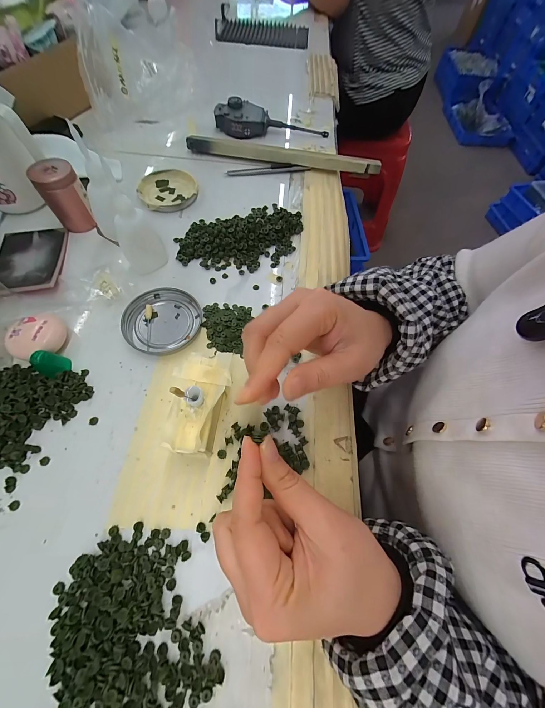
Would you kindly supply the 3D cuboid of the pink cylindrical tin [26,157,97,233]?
[{"bbox_3d":[-0.245,-0.187,0.322,0.042,0.062,0.042,1,64,-3],"label":"pink cylindrical tin"}]

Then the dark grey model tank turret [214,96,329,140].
[{"bbox_3d":[0.000,-0.390,0.455,0.187,0.032,0.046,-2,64,-5],"label":"dark grey model tank turret"}]

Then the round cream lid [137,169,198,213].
[{"bbox_3d":[-0.147,-0.232,0.384,0.077,0.009,0.079,1,64,-3],"label":"round cream lid"}]

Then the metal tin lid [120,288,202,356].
[{"bbox_3d":[-0.117,-0.036,0.290,0.074,0.008,0.079,1,64,-3],"label":"metal tin lid"}]

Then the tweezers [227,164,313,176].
[{"bbox_3d":[-0.007,-0.283,0.419,0.126,0.010,0.014,-6,64,-7],"label":"tweezers"}]

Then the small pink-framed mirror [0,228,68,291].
[{"bbox_3d":[-0.282,-0.108,0.310,0.077,0.011,0.101,-9,65,-8],"label":"small pink-framed mirror"}]

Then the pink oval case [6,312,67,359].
[{"bbox_3d":[-0.224,-0.015,0.261,0.047,0.021,0.036,-27,68,-16],"label":"pink oval case"}]

